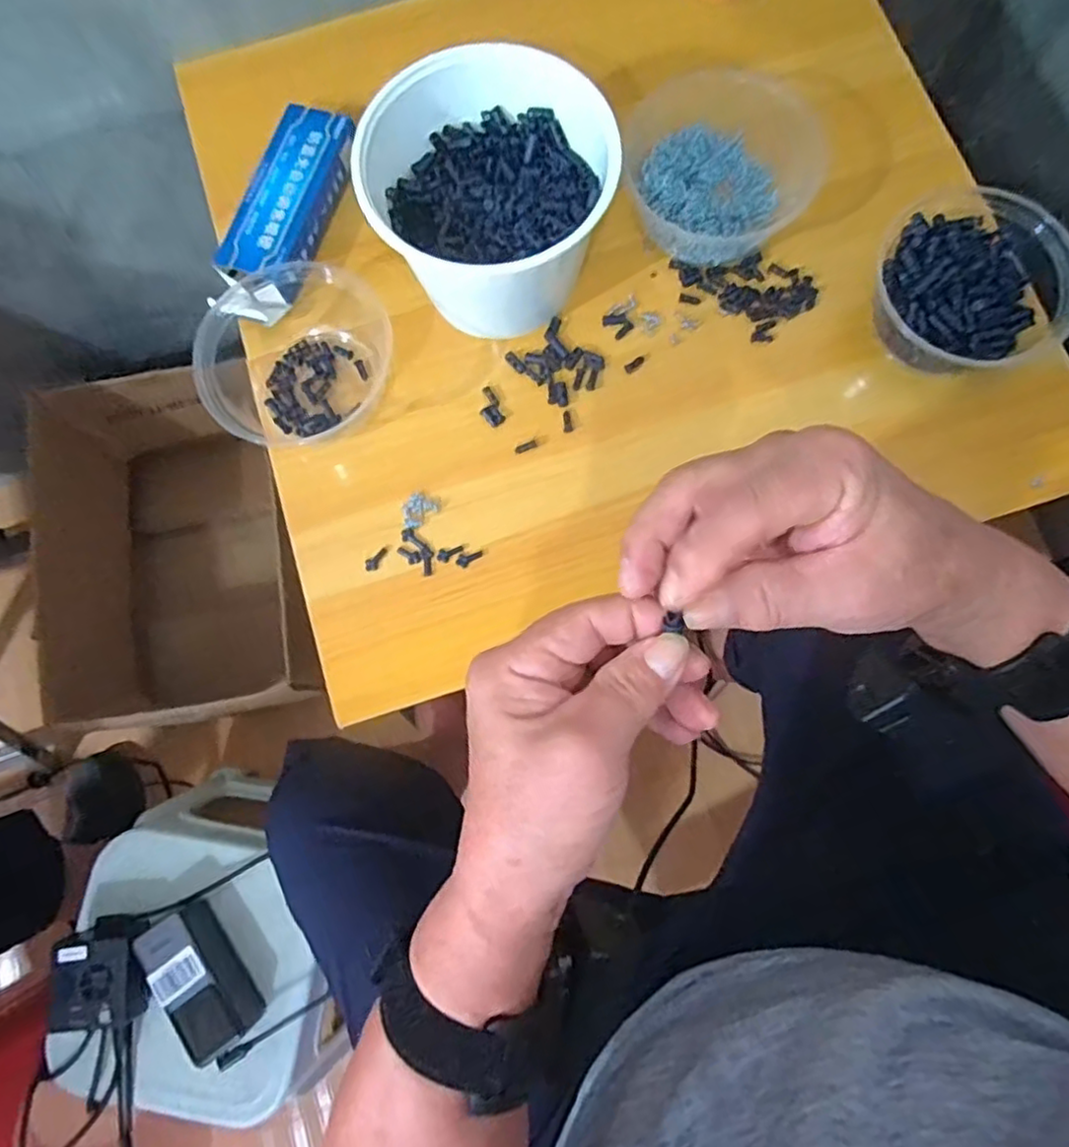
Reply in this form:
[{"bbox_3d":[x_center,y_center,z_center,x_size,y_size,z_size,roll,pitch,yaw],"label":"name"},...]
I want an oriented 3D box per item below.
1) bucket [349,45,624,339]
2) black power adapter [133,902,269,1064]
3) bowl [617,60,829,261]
[{"bbox_3d":[-0.029,-0.257,0.462,0.161,0.106,0.150,6,79,2],"label":"bucket"},{"bbox_3d":[-0.315,0.383,0.621,0.060,0.043,0.127,-34,81,-6],"label":"black power adapter"},{"bbox_3d":[0.135,-0.310,0.490,0.124,0.060,0.139,-19,79,-3],"label":"bowl"}]

